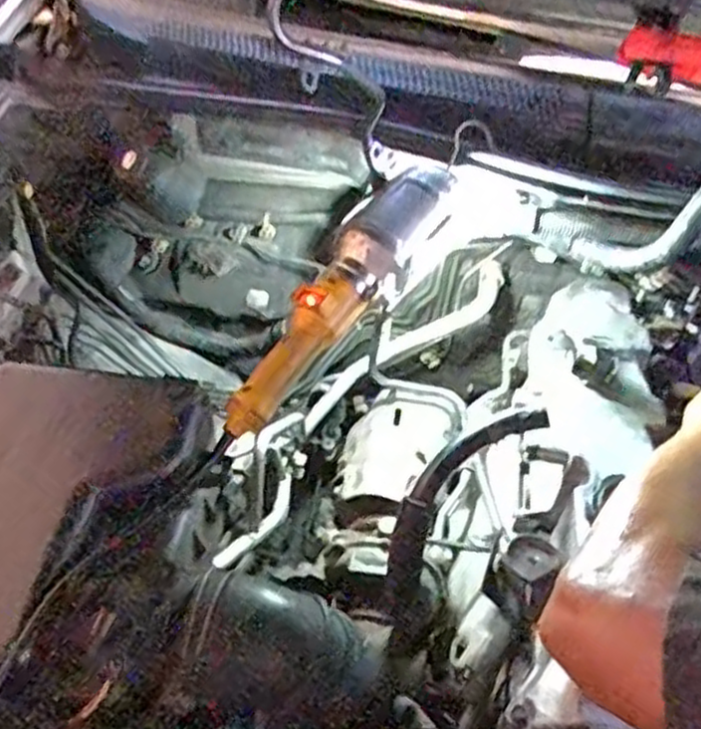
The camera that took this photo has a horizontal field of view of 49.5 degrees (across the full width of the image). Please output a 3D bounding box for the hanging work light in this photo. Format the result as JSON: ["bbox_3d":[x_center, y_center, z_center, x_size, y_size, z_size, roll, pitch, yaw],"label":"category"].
[{"bbox_3d":[-0.002,-0.064,0.642,0.063,0.046,0.313,30,71,21],"label":"hanging work light"}]

